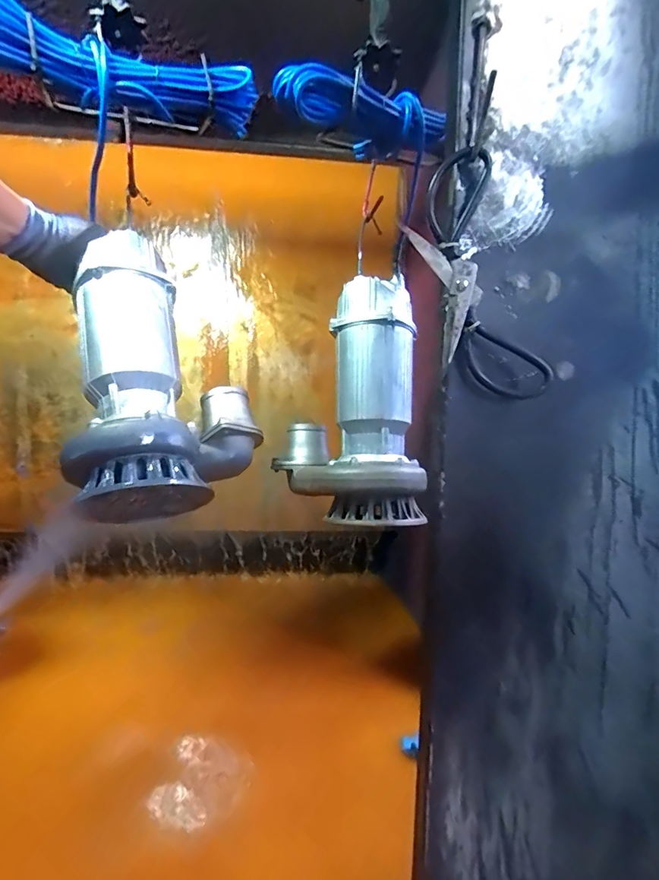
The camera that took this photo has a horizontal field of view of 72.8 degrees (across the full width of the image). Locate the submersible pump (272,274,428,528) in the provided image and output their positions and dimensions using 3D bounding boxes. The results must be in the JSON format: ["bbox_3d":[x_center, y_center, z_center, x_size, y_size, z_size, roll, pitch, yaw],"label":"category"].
[{"bbox_3d":[0.032,-0.062,0.700,0.220,0.353,0.152,0,4,0],"label":"submersible pump"}]

